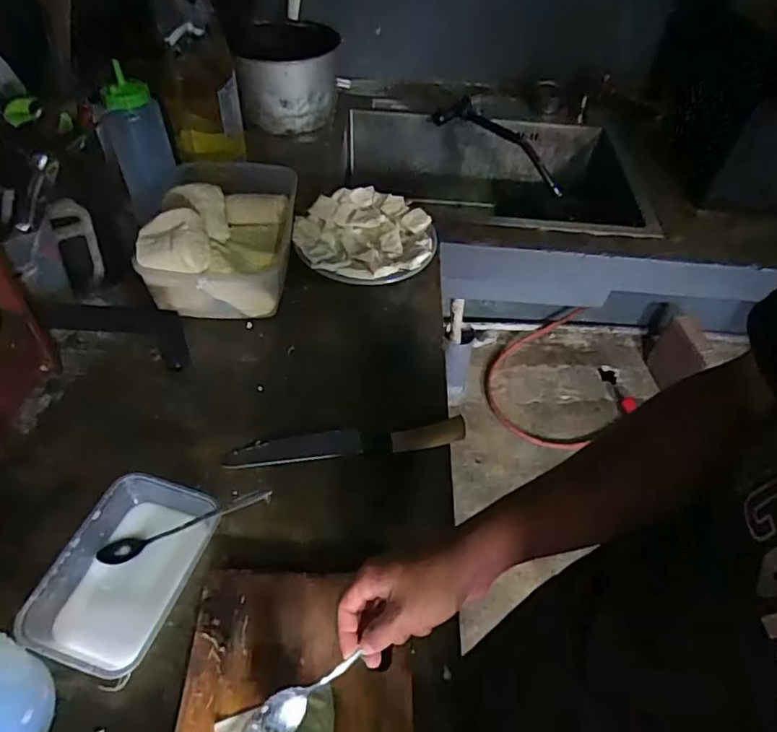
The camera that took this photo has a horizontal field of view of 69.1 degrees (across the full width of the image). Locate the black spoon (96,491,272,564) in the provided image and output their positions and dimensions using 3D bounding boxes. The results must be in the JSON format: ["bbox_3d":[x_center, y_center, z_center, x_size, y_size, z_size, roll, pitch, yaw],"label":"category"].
[{"bbox_3d":[-0.199,0.156,0.552,0.175,0.014,0.024,-22,49,2],"label":"black spoon"}]

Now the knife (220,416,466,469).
[{"bbox_3d":[-0.046,0.085,0.651,0.271,0.013,0.035,-5,50,-7],"label":"knife"}]

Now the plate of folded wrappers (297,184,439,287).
[{"bbox_3d":[-0.037,-0.199,0.883,0.209,0.055,0.200,2,50,-2],"label":"plate of folded wrappers"}]

